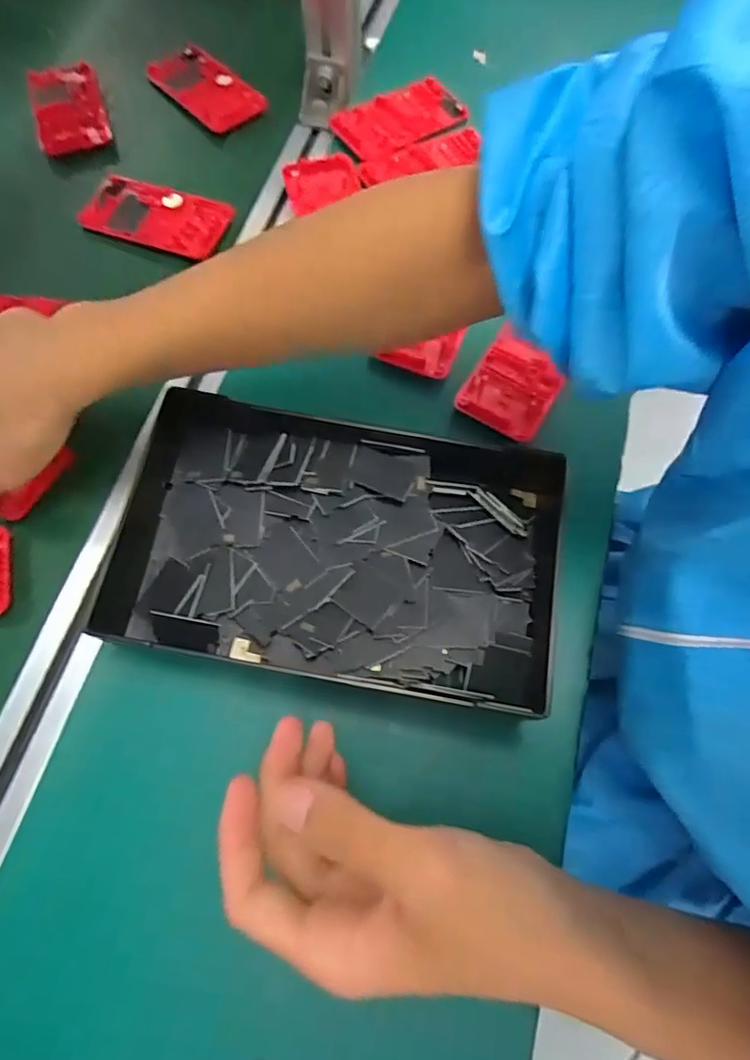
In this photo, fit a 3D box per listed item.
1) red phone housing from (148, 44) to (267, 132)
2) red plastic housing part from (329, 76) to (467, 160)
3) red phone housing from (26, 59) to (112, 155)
[{"bbox_3d":[-0.160,-0.415,0.555,0.057,0.011,0.115,-42,74,-15],"label":"red phone housing"},{"bbox_3d":[0.022,-0.378,0.536,0.120,0.015,0.061,-33,72,-12],"label":"red plastic housing part"},{"bbox_3d":[-0.281,-0.388,0.542,0.061,0.014,0.117,-20,70,-8],"label":"red phone housing"}]

